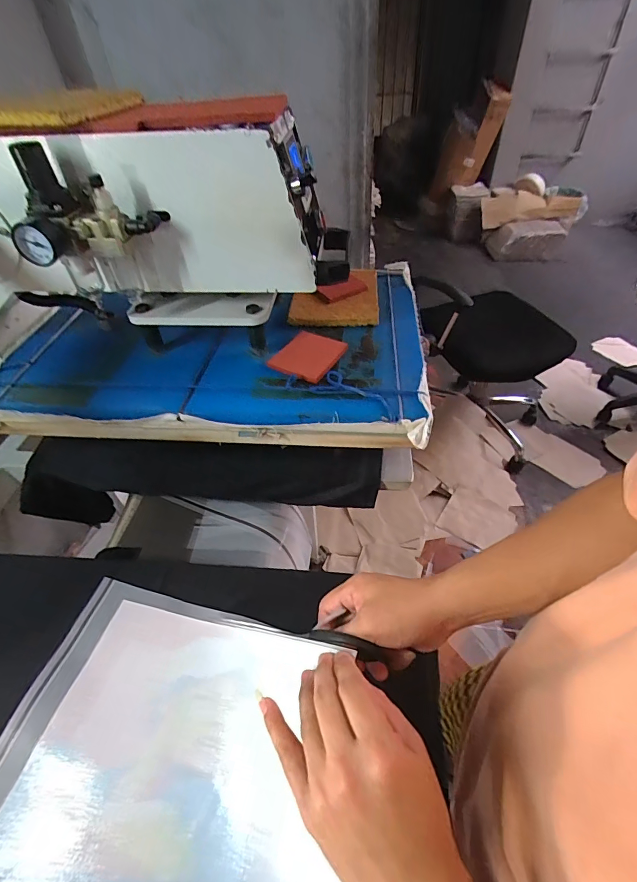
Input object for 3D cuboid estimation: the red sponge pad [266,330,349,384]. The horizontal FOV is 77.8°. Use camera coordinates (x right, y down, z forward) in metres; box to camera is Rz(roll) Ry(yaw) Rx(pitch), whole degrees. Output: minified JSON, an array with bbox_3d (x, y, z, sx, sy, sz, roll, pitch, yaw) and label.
[{"bbox_3d":[-0.012,-0.118,0.531,0.076,0.011,0.095,21,51,22],"label":"red sponge pad"}]

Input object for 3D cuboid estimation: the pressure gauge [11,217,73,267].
[{"bbox_3d":[-0.274,-0.199,0.392,0.040,0.037,0.031,3,46,7],"label":"pressure gauge"}]

